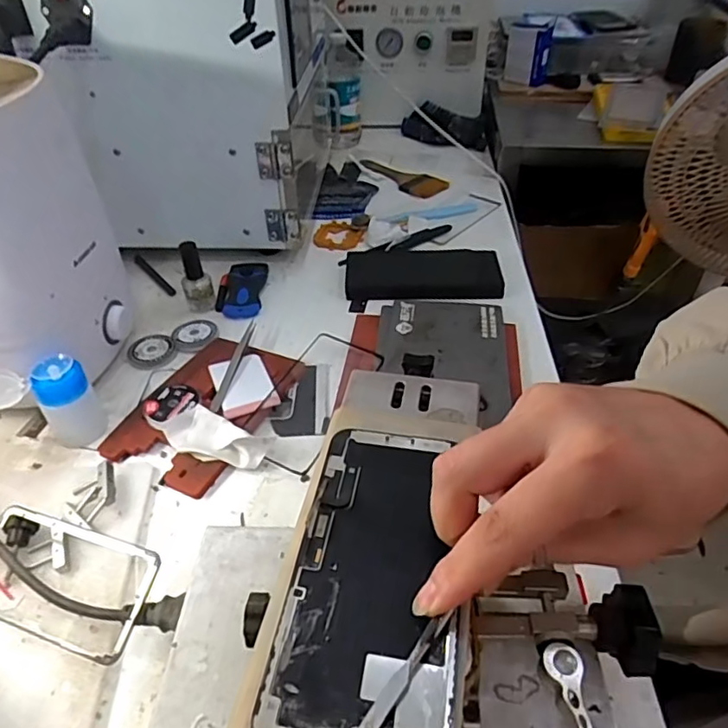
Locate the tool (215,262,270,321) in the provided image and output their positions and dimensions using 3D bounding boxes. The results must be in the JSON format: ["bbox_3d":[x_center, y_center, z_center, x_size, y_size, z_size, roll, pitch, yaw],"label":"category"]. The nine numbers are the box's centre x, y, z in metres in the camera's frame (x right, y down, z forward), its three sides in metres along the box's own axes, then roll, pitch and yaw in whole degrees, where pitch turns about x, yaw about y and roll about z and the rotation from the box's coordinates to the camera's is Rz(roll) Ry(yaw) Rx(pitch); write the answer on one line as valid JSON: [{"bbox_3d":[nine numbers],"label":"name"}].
[{"bbox_3d":[-0.140,-0.089,0.657,0.050,0.015,0.102,-2,40,0],"label":"tool"}]

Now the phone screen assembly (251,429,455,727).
[{"bbox_3d":[0.005,0.085,0.239,0.066,0.007,0.139,5,41,9],"label":"phone screen assembly"}]

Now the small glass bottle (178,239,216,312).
[{"bbox_3d":[-0.186,-0.096,0.630,0.030,0.069,0.034,-14,42,-14],"label":"small glass bottle"}]

